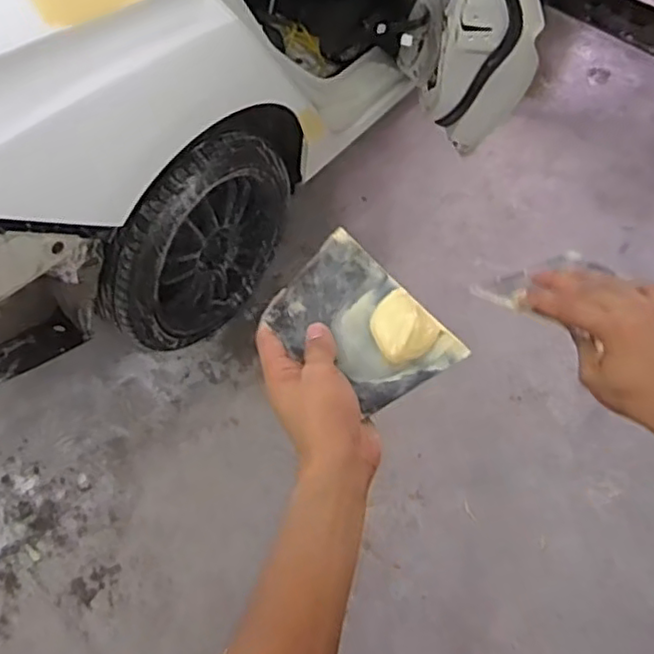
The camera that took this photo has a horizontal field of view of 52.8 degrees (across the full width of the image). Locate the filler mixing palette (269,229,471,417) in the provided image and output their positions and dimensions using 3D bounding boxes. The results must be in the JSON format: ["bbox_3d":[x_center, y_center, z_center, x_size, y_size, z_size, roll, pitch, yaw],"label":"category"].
[{"bbox_3d":[0.027,0.000,0.510,0.095,0.018,0.137,-45,69,-6],"label":"filler mixing palette"}]

